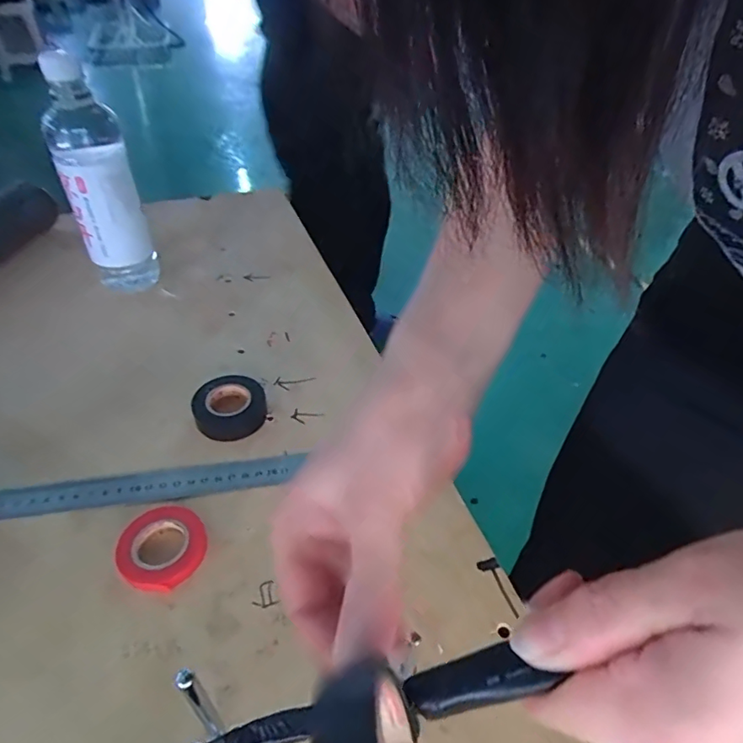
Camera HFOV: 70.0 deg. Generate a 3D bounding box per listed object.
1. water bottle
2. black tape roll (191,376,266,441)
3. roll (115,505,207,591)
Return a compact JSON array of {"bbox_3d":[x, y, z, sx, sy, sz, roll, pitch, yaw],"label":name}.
[{"bbox_3d":[-0.275,-0.190,0.537,0.064,0.225,0.061,-18,47,-21],"label":"water bottle"},{"bbox_3d":[-0.119,0.030,0.447,0.058,0.022,0.056,2,43,-1],"label":"black tape roll"},{"bbox_3d":[-0.141,0.118,0.359,0.056,0.009,0.060,2,43,-1],"label":"roll"}]

